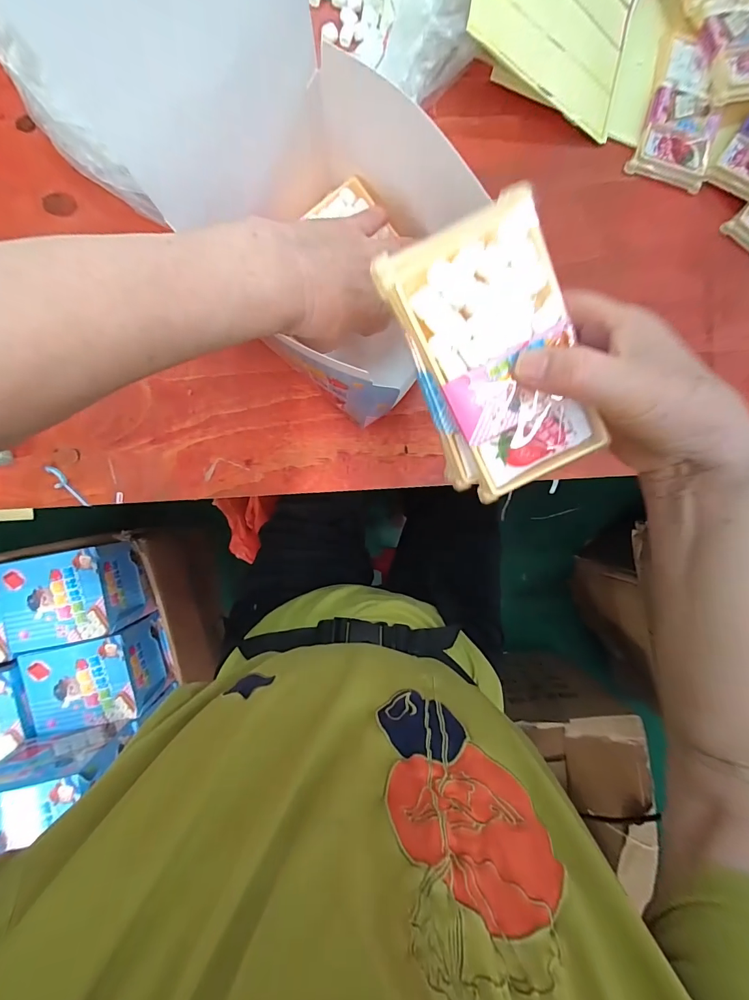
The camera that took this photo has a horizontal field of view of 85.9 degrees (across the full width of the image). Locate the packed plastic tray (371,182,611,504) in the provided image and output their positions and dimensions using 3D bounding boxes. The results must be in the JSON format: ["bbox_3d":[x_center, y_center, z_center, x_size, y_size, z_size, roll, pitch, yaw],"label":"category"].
[{"bbox_3d":[0.063,-0.072,0.214,0.079,0.019,0.137,-23,109,9],"label":"packed plastic tray"}]

